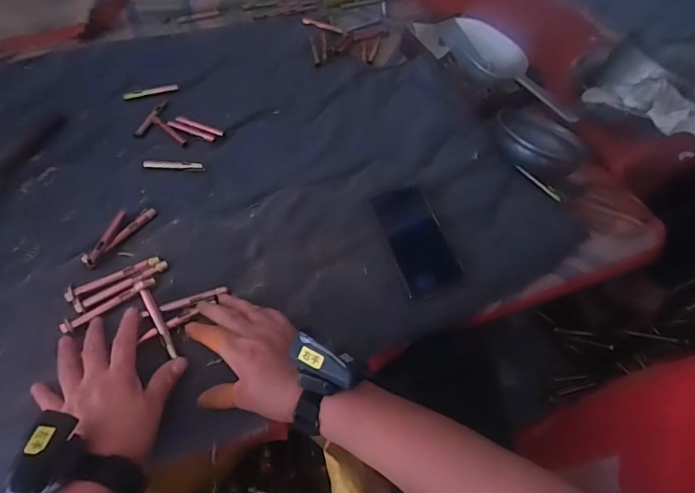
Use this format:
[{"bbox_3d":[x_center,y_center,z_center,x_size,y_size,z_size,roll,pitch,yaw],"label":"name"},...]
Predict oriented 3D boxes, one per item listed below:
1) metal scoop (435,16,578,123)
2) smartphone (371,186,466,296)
[{"bbox_3d":[0.282,-0.320,0.765,0.059,0.041,0.311,-31,62,-24],"label":"metal scoop"},{"bbox_3d":[0.086,-0.015,0.562,0.072,0.012,0.154,-14,59,-14],"label":"smartphone"}]

